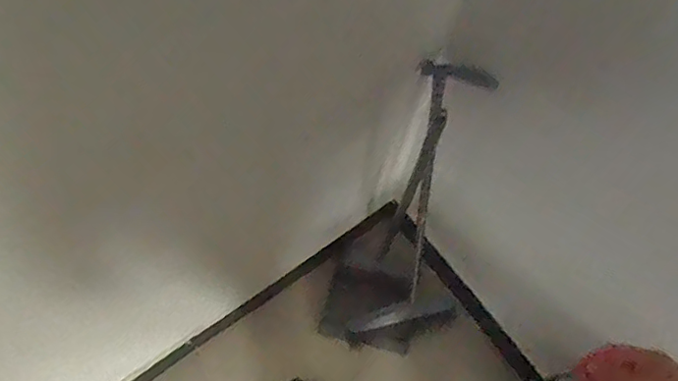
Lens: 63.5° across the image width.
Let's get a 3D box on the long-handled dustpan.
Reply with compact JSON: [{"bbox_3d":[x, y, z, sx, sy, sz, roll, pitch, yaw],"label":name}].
[{"bbox_3d":[0.142,0.117,1.050,0.292,0.693,0.364,35,69,12],"label":"long-handled dustpan"}]

